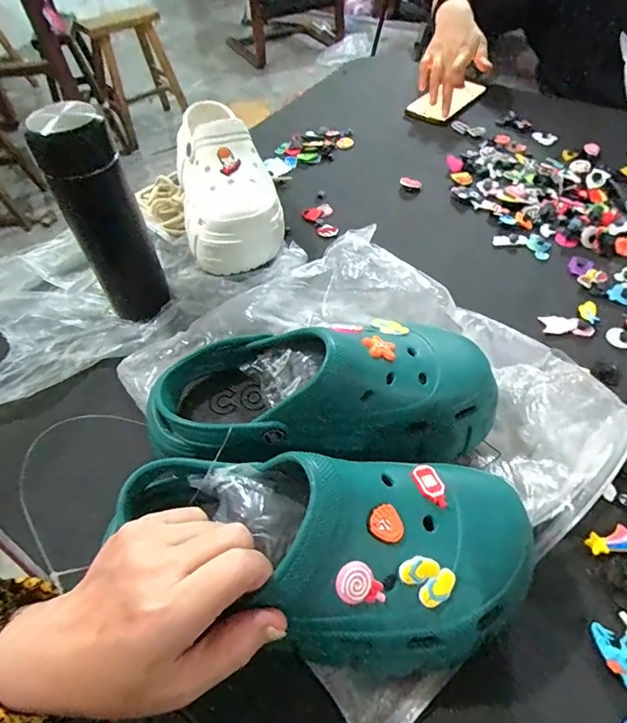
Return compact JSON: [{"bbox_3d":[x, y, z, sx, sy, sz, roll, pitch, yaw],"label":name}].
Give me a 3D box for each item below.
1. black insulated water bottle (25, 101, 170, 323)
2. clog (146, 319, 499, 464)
[{"bbox_3d":[-0.193,-0.134,0.421,0.061,0.187,0.057,-23,54,-15],"label":"black insulated water bottle"},{"bbox_3d":[0.007,0.027,0.342,0.256,0.102,0.103,-11,52,-6],"label":"clog"}]

